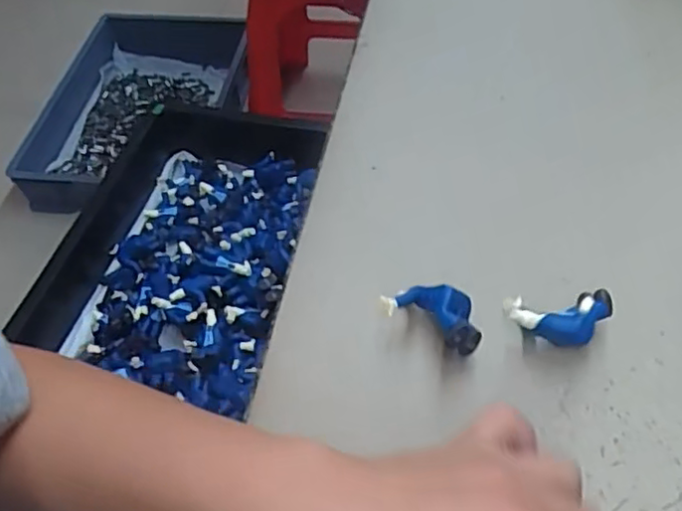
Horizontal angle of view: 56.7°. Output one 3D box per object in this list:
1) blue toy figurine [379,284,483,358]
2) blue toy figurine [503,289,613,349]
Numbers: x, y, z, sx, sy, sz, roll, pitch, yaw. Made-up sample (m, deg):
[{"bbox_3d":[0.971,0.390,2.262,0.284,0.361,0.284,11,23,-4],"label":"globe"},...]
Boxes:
[{"bbox_3d":[0.055,0.037,0.368,0.056,0.037,0.033,25,59,21],"label":"blue toy figurine"},{"bbox_3d":[0.127,0.035,0.359,0.070,0.030,0.026,-2,52,-13],"label":"blue toy figurine"}]

